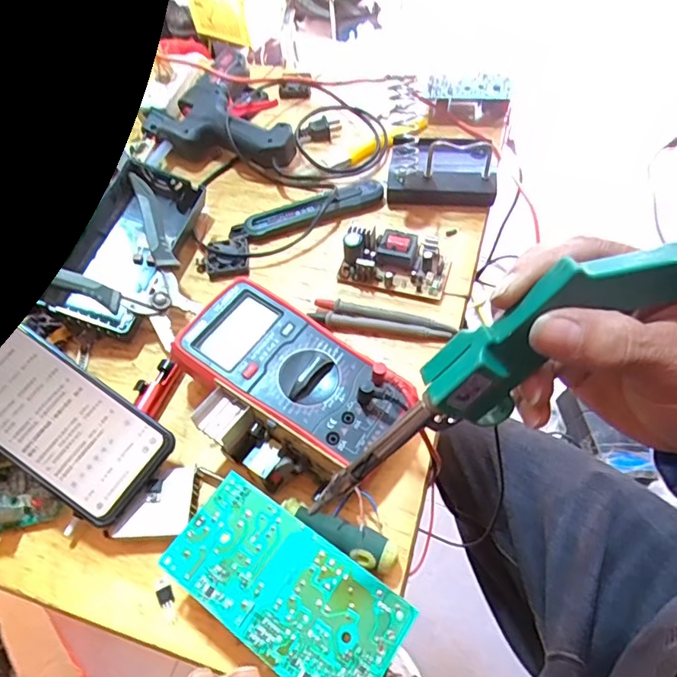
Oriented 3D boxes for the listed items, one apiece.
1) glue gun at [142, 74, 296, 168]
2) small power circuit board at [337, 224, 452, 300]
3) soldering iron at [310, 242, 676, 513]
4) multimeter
[{"bbox_3d":[-0.134,-0.240,0.591,0.189,0.053,0.091,26,62,20],"label":"glue gun"},{"bbox_3d":[0.053,-0.075,0.479,0.099,0.035,0.057,11,58,12],"label":"small power circuit board"},{"bbox_3d":[0.064,0.018,0.239,0.214,0.041,0.031,-37,56,18],"label":"soldering iron"},{"bbox_3d":[-0.034,0.030,0.397,0.175,0.053,0.085,29,64,22],"label":"multimeter"}]

